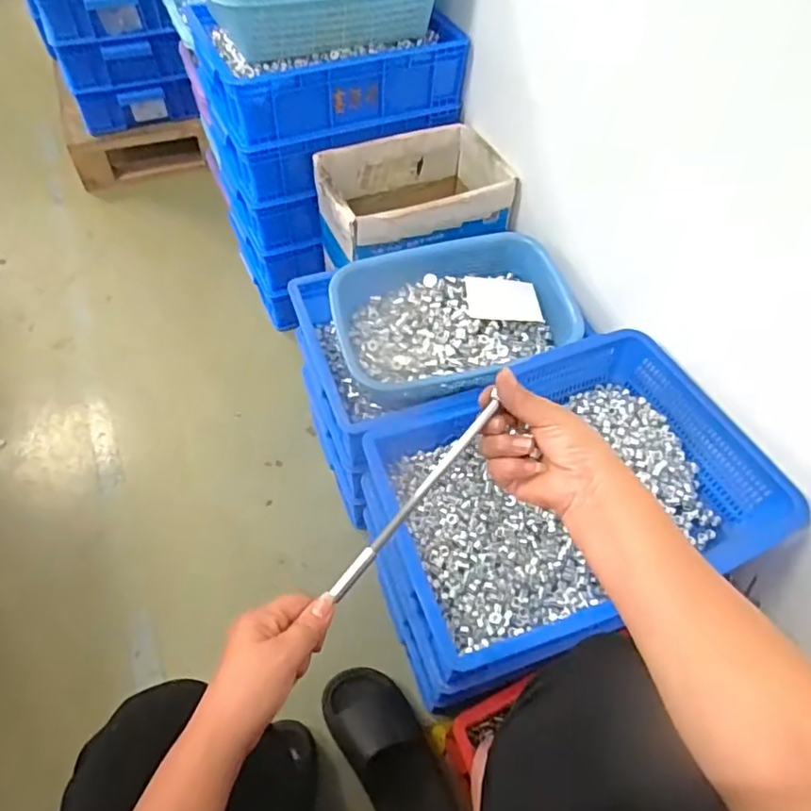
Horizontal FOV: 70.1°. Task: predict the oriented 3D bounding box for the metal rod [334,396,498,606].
[{"bbox_3d":[0.008,0.074,0.454,0.012,0.007,0.189,39,86,22],"label":"metal rod"}]

